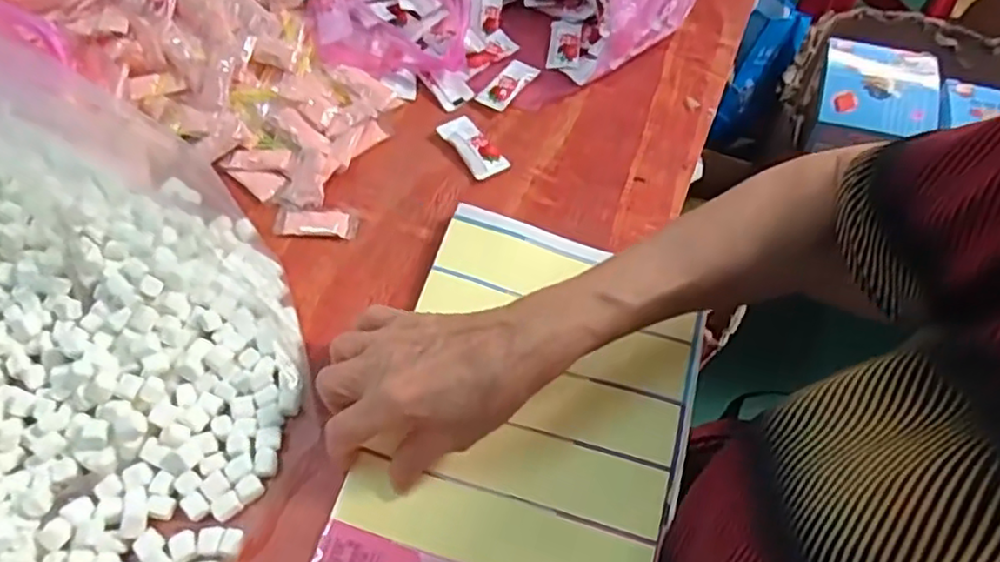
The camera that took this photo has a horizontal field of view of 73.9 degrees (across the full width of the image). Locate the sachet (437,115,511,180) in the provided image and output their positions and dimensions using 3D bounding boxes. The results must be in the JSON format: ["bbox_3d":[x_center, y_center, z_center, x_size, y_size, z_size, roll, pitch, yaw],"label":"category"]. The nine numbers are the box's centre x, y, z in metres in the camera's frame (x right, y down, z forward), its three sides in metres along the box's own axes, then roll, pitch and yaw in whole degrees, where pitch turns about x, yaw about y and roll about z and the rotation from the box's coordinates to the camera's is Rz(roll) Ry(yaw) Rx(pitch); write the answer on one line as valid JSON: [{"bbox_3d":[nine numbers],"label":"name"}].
[{"bbox_3d":[-0.020,-0.098,0.482,0.027,0.006,0.059,-31,66,-18],"label":"sachet"}]

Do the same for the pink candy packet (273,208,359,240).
[{"bbox_3d":[-0.124,-0.040,0.448,0.054,0.004,0.020,3,60,0],"label":"pink candy packet"}]

